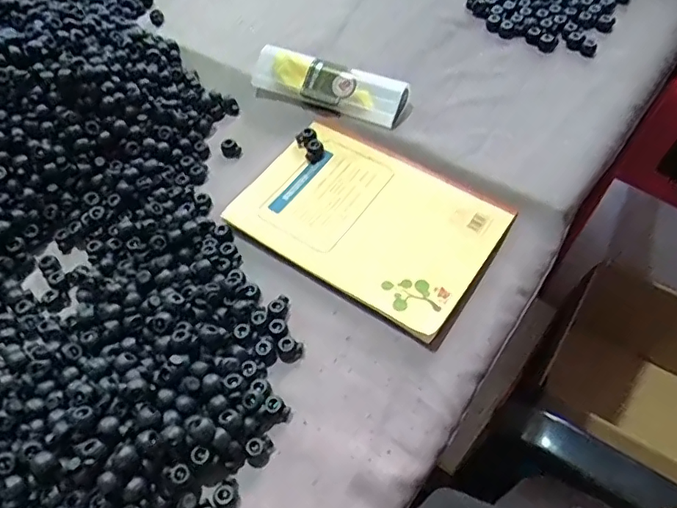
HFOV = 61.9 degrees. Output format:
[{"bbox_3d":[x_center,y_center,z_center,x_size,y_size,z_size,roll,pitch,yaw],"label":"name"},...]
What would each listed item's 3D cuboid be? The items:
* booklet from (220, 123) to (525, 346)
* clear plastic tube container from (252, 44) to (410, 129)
[{"bbox_3d":[0.021,-0.034,0.472,0.208,0.010,0.138,31,62,21],"label":"booklet"},{"bbox_3d":[-0.012,-0.158,0.536,0.154,0.032,0.038,22,60,17],"label":"clear plastic tube container"}]

